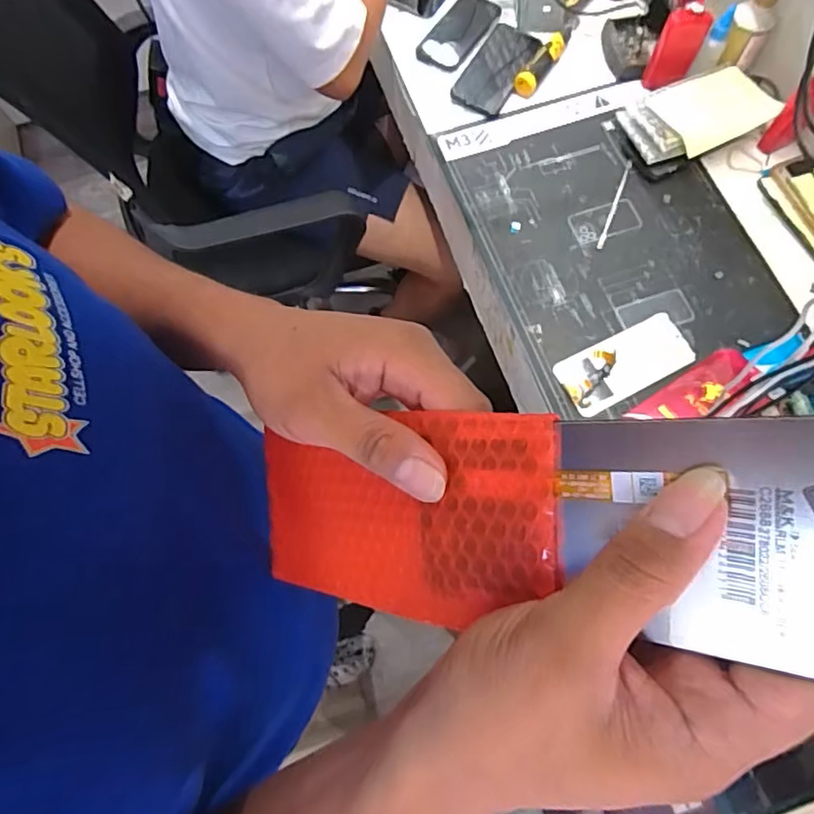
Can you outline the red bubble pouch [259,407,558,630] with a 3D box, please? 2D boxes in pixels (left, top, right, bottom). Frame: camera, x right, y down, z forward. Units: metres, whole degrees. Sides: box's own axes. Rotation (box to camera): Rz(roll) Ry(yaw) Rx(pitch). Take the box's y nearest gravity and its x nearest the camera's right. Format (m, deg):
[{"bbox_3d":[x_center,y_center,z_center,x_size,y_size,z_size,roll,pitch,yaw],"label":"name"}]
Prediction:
[{"bbox_3d":[-0.010,0.050,0.257,0.167,0.008,0.086,-4,89,41],"label":"red bubble pouch"}]

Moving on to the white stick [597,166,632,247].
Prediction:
[{"bbox_3d":[0.281,-0.272,0.773,0.008,0.004,0.144,22,73,9],"label":"white stick"}]

